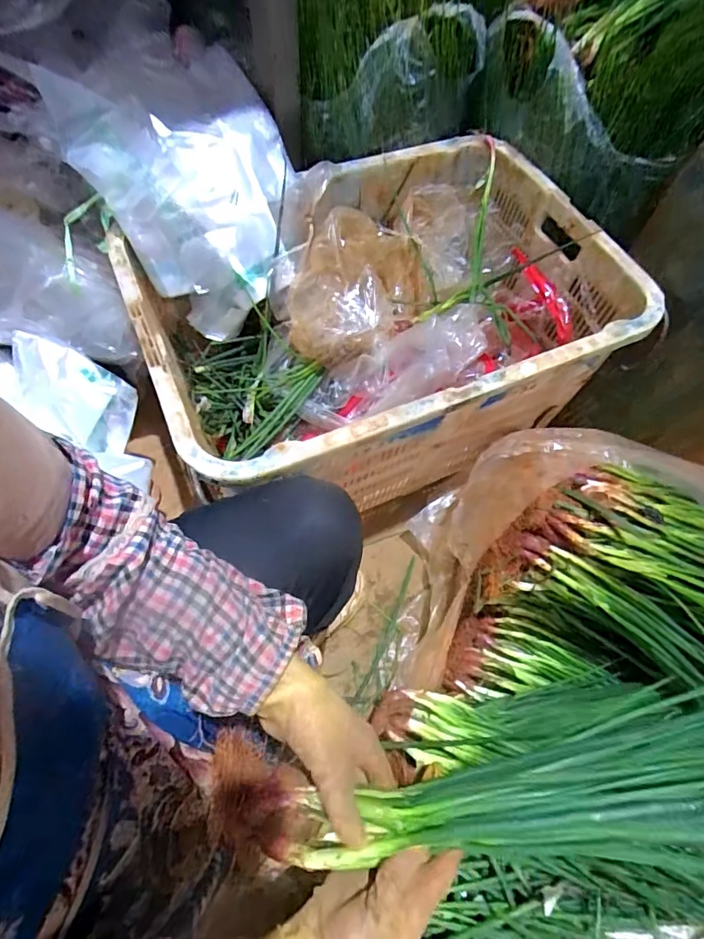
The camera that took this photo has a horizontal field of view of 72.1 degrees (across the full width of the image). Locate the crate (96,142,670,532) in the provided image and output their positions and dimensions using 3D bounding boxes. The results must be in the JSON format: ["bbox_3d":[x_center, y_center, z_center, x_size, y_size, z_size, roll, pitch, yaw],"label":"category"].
[{"bbox_3d":[0.040,-0.199,0.792,0.671,0.311,0.481,-24,67,-14],"label":"crate"}]

